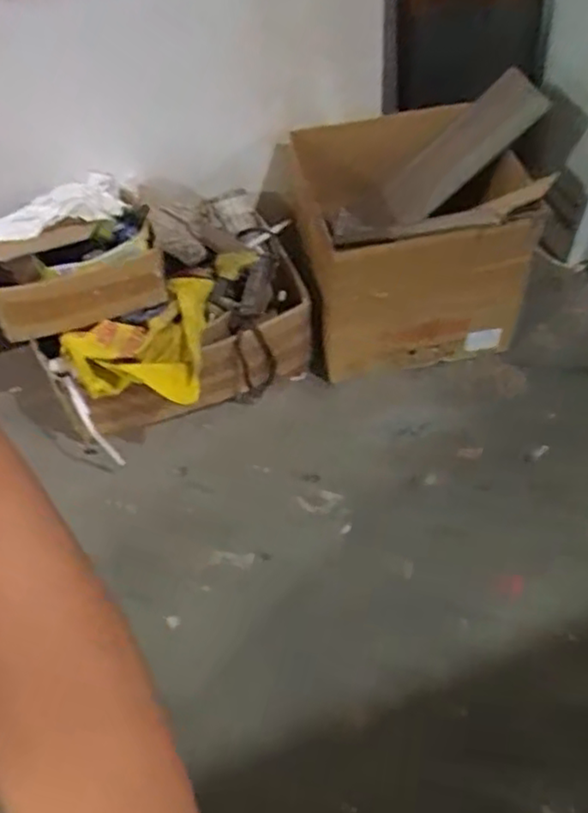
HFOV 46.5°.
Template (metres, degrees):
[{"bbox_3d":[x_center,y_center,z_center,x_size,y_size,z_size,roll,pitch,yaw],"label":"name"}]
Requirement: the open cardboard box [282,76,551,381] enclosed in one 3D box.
[{"bbox_3d":[0.259,-0.385,1.541,0.492,0.494,0.444,-4,52,0],"label":"open cardboard box"}]

